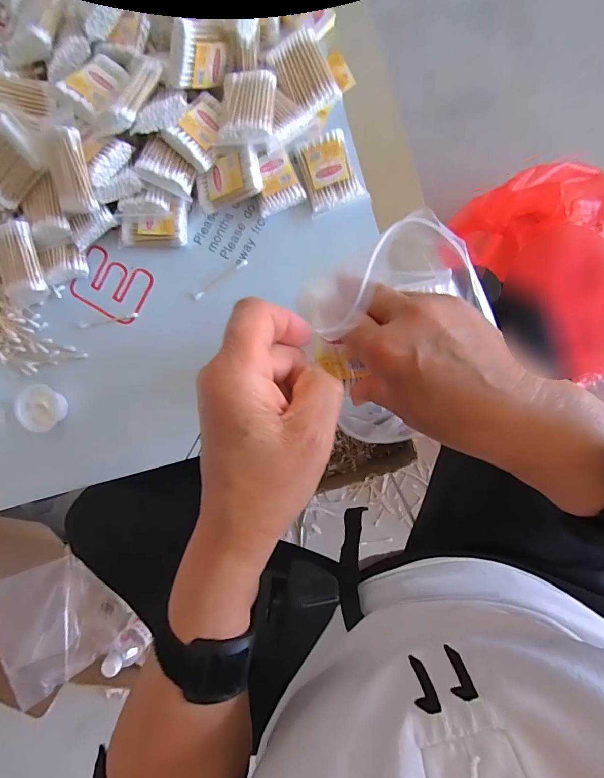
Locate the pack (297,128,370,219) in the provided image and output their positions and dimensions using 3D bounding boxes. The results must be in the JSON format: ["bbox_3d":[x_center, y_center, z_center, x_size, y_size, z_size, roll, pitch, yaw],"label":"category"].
[{"bbox_3d":[0.033,-0.241,0.431,0.061,0.013,0.083,-14,89,6],"label":"pack"}]

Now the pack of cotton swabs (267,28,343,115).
[{"bbox_3d":[0.003,-0.342,0.421,0.056,0.014,0.076,-30,88,5],"label":"pack of cotton swabs"}]

